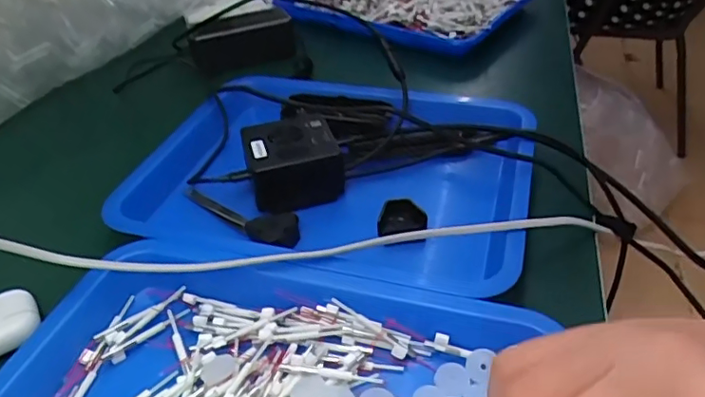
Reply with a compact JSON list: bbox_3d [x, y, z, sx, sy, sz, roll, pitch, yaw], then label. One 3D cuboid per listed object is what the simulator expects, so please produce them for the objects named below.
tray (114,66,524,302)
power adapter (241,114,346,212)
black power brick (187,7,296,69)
[{"bbox_3d":[-0.021,-0.032,0.484,0.337,0.051,0.256,8,40,13],"label":"tray"},{"bbox_3d":[-0.053,-0.033,0.481,0.076,0.049,0.064,-14,40,-14],"label":"power adapter"},{"bbox_3d":[-0.132,-0.193,0.660,0.128,0.045,0.054,-14,41,-16],"label":"black power brick"}]

